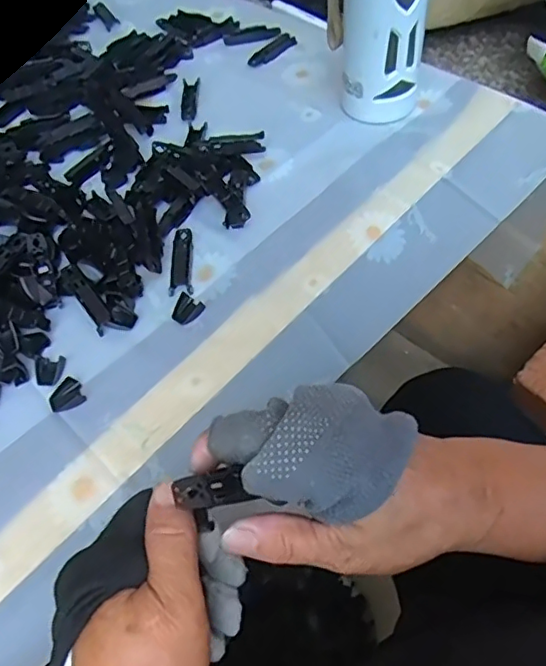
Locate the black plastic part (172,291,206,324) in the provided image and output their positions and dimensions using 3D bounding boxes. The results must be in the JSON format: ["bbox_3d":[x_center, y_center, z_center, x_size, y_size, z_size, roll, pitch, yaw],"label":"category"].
[{"bbox_3d":[-0.065,-0.019,0.439,0.019,0.008,0.023,24,61,19],"label":"black plastic part"}]

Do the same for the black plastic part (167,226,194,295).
[{"bbox_3d":[-0.074,-0.059,0.469,0.019,0.006,0.070,-7,56,0],"label":"black plastic part"}]

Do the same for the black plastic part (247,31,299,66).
[{"bbox_3d":[0.001,-0.311,0.637,0.025,0.007,0.064,32,64,23],"label":"black plastic part"}]

